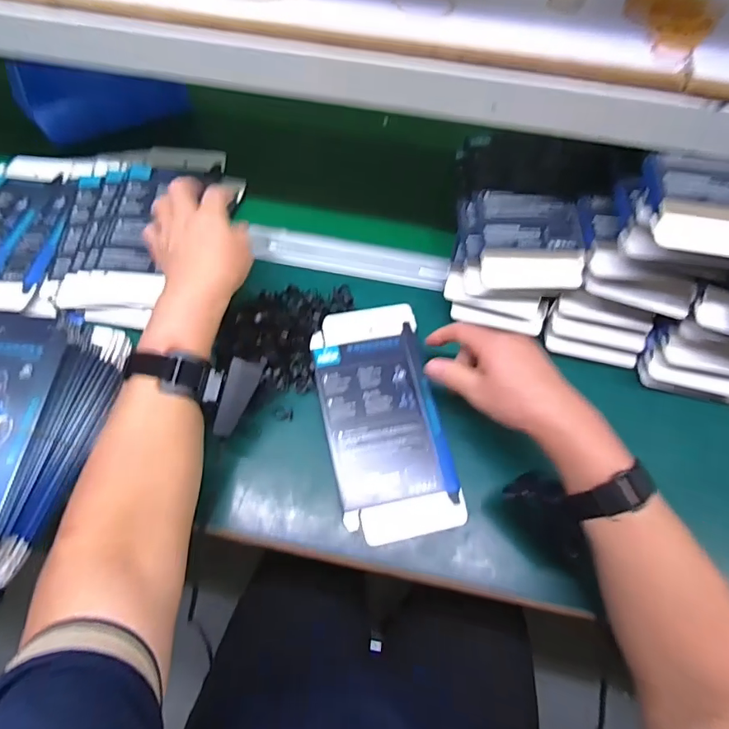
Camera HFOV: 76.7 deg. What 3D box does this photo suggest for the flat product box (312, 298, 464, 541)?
[{"bbox_3d":[0.017,0.049,0.442,0.108,0.025,0.220,-11,65,-6],"label":"flat product box"}]

